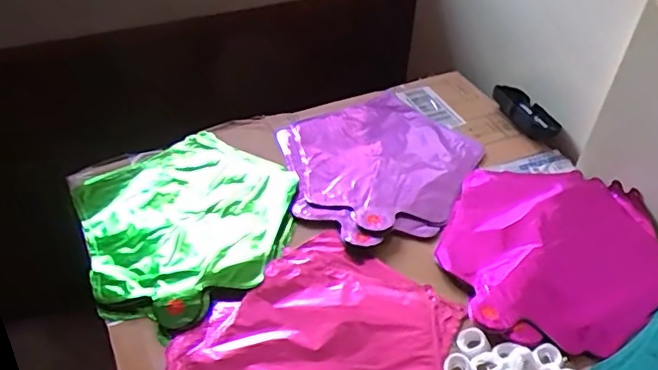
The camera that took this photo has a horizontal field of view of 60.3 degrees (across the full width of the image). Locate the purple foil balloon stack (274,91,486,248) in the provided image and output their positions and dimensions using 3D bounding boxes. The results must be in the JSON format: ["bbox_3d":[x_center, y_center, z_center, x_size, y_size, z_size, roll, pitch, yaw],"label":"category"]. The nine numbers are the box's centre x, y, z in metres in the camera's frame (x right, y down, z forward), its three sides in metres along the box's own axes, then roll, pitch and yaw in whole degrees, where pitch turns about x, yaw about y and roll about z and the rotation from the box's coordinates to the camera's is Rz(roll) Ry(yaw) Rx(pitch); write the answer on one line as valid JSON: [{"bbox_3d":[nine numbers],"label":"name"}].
[{"bbox_3d":[0.059,-0.031,0.692,0.248,0.014,0.231,-31,54,-31],"label":"purple foil balloon stack"}]

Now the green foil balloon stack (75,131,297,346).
[{"bbox_3d":[-0.152,0.035,0.618,0.226,0.028,0.244,-24,50,-26],"label":"green foil balloon stack"}]

